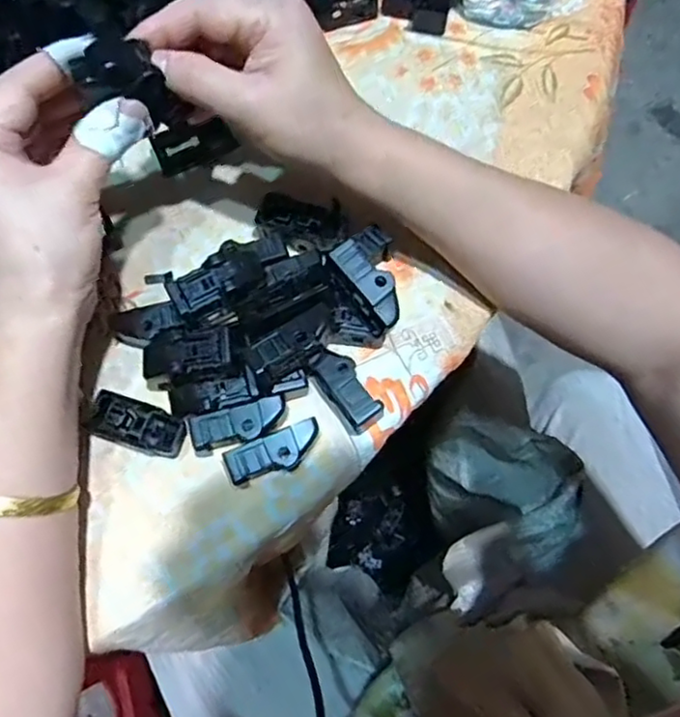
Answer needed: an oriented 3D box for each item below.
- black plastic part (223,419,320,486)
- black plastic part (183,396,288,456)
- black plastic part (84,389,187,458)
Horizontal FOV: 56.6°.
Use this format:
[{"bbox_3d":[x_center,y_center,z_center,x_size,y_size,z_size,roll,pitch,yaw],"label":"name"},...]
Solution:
[{"bbox_3d":[-0.032,0.049,0.317,0.048,0.023,0.019,-21,74,-5],"label":"black plastic part"},{"bbox_3d":[-0.051,0.034,0.321,0.049,0.020,0.018,-14,74,-3],"label":"black plastic part"},{"bbox_3d":[-0.104,0.034,0.323,0.048,0.009,0.023,22,75,-5],"label":"black plastic part"}]

